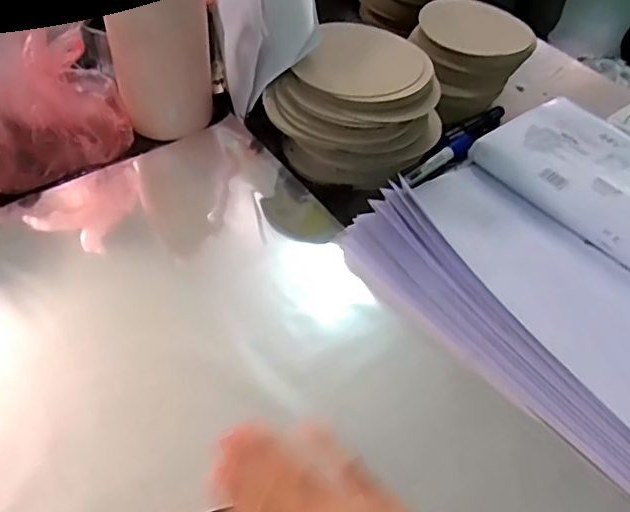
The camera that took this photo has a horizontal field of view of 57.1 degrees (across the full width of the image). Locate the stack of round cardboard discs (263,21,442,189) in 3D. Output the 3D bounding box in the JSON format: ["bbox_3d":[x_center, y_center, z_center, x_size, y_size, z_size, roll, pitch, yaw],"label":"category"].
[{"bbox_3d":[0.044,-0.152,0.607,0.172,0.104,0.151,13,49,6],"label":"stack of round cardboard discs"}]

